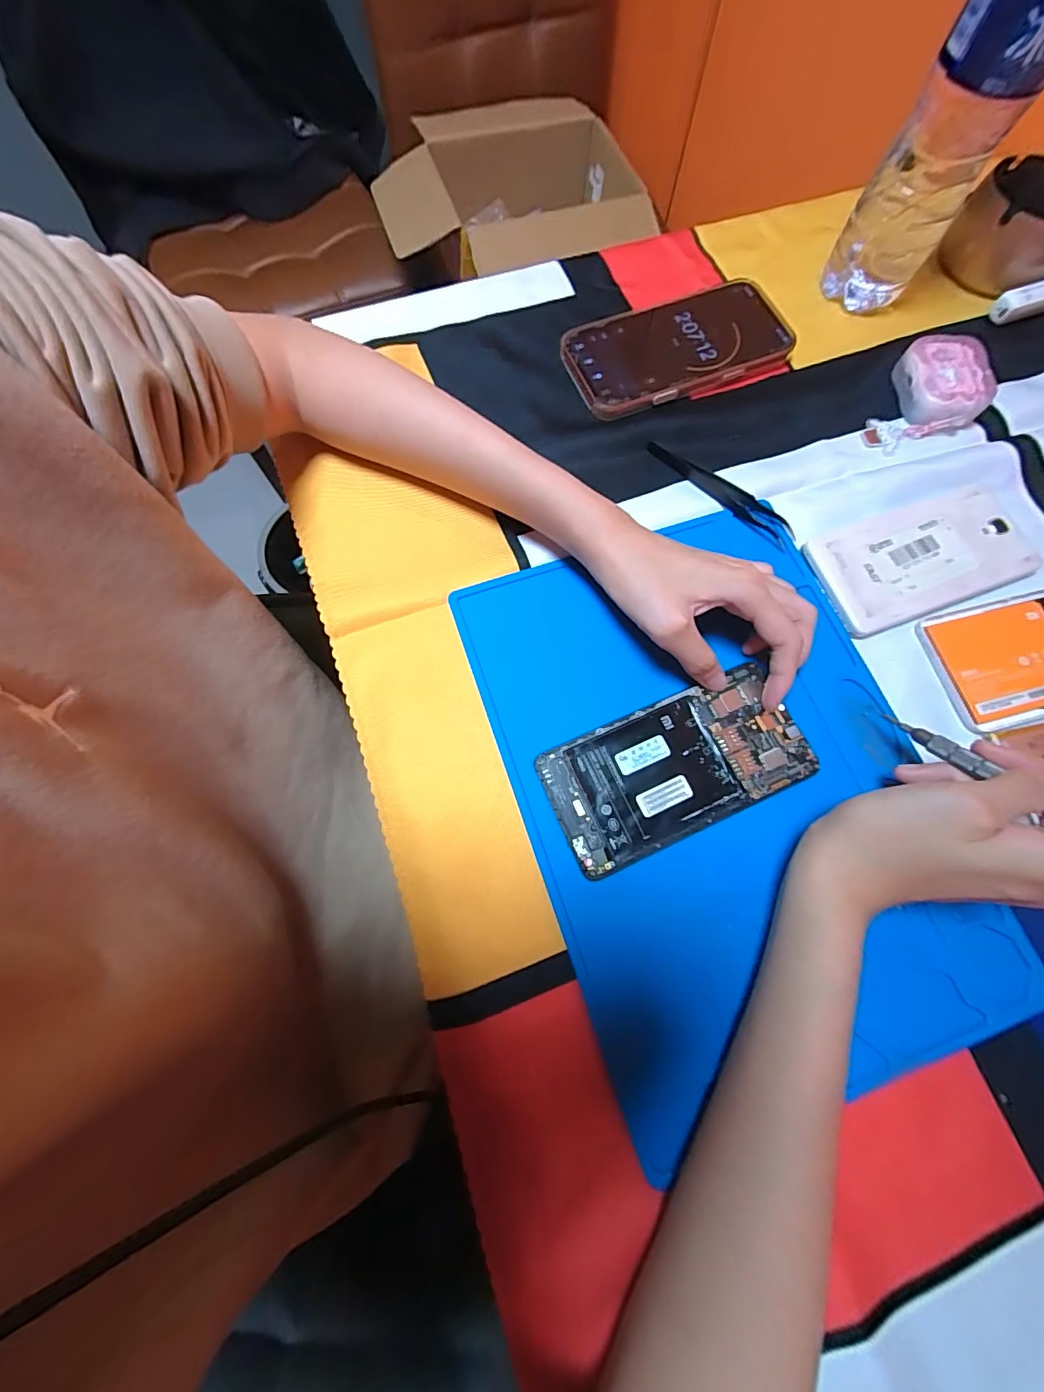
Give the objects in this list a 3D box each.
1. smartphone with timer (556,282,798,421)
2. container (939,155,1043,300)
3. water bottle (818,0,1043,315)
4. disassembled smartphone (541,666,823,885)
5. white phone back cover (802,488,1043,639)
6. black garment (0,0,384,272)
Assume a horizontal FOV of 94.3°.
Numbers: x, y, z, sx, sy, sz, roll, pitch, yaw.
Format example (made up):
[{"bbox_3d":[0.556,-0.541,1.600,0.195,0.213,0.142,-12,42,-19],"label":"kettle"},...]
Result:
[{"bbox_3d":[0.117,-0.263,0.366,0.165,0.014,0.081,-21,74,-8],"label":"smartphone with timer"},{"bbox_3d":[0.395,-0.375,0.386,0.086,0.050,0.100,41,76,11],"label":"container"},{"bbox_3d":[0.271,-0.360,0.291,0.063,0.221,0.055,32,74,8],"label":"water bottle"},{"bbox_3d":[0.087,0.040,0.274,0.144,0.004,0.071,-21,74,-5],"label":"disassembled smartphone"},{"bbox_3d":[0.260,-0.089,0.314,0.143,0.009,0.070,-18,74,-7],"label":"white phone back cover"},{"bbox_3d":[-0.547,-1.047,0.724,0.538,0.446,0.222,-3,73,-2],"label":"black garment"}]

